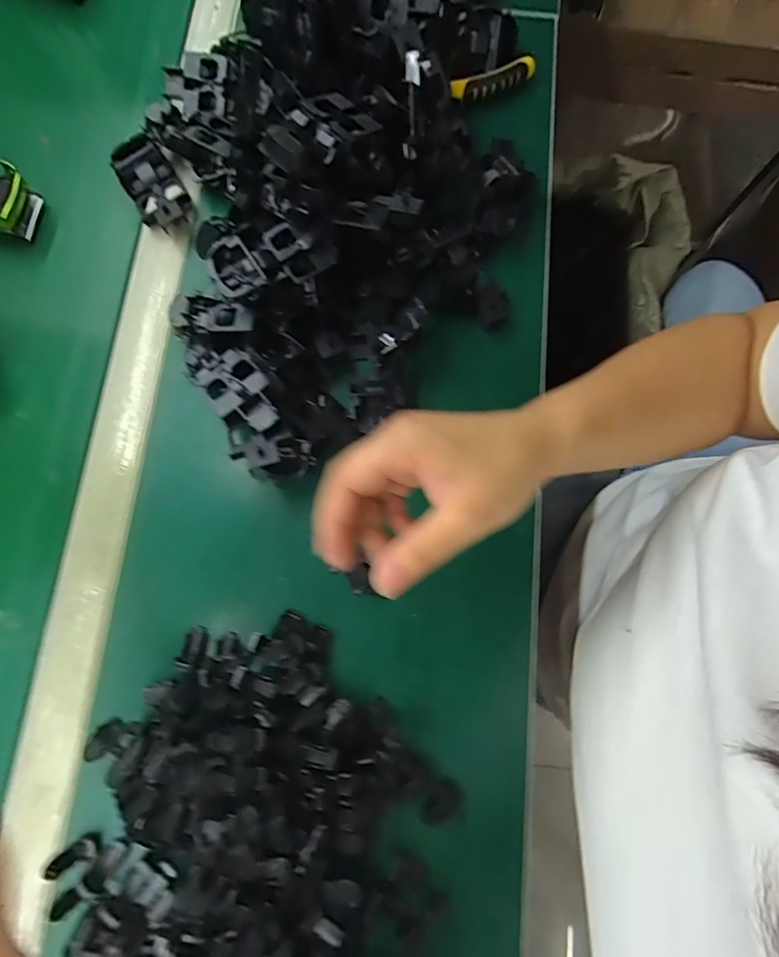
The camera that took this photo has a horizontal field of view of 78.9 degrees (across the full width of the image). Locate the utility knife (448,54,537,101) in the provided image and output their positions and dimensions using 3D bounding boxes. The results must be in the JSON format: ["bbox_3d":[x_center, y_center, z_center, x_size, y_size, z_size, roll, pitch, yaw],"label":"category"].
[{"bbox_3d":[0.093,-0.348,0.415,0.080,0.016,0.019,-15,78,-4],"label":"utility knife"}]

